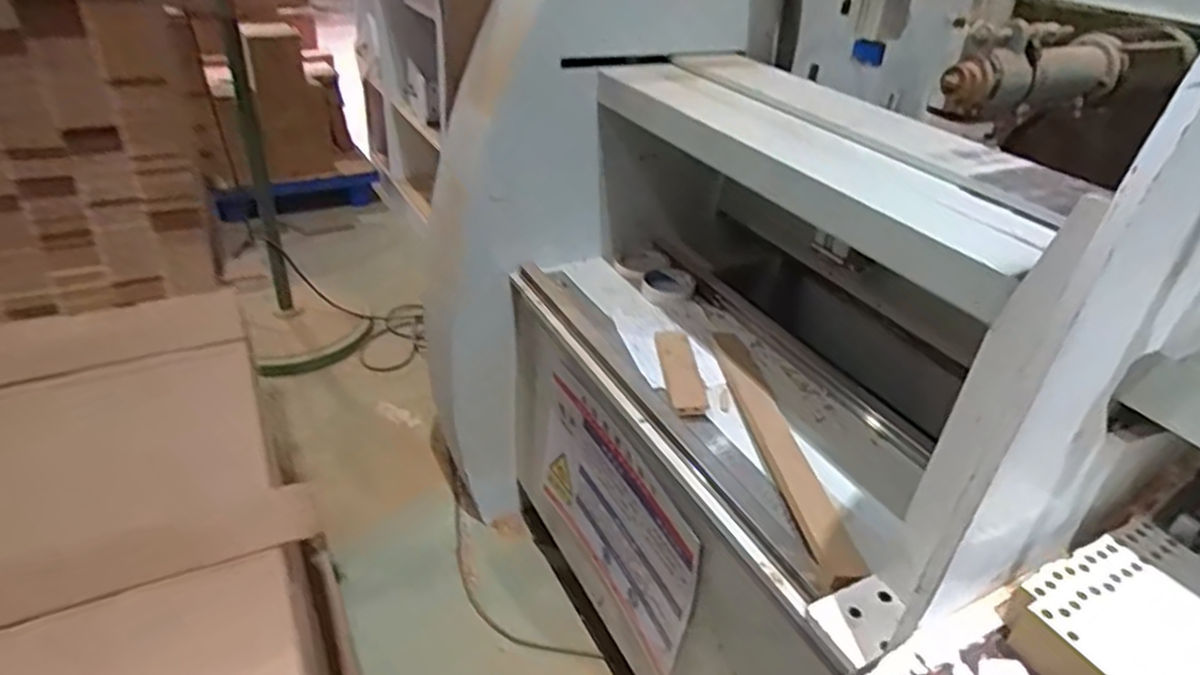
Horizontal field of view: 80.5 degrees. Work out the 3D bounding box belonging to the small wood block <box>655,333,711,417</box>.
[{"bbox_3d":[0.105,0.043,0.924,0.044,0.014,0.174,0,33,-6],"label":"small wood block"}]

